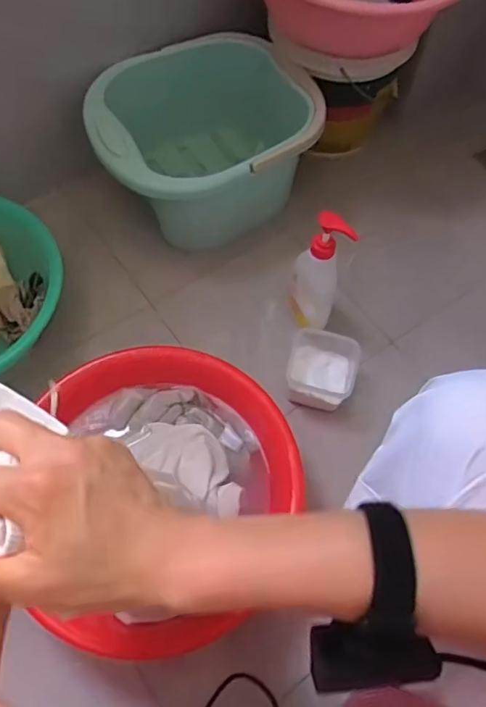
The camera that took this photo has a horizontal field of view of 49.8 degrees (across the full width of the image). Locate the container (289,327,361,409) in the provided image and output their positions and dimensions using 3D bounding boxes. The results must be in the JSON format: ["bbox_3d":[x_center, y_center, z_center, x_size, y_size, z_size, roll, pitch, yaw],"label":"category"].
[{"bbox_3d":[0.127,0.022,0.850,0.107,0.081,0.124,12,65,5],"label":"container"}]

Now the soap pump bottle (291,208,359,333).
[{"bbox_3d":[0.113,-0.112,0.808,0.072,0.226,0.078,11,65,4],"label":"soap pump bottle"}]

